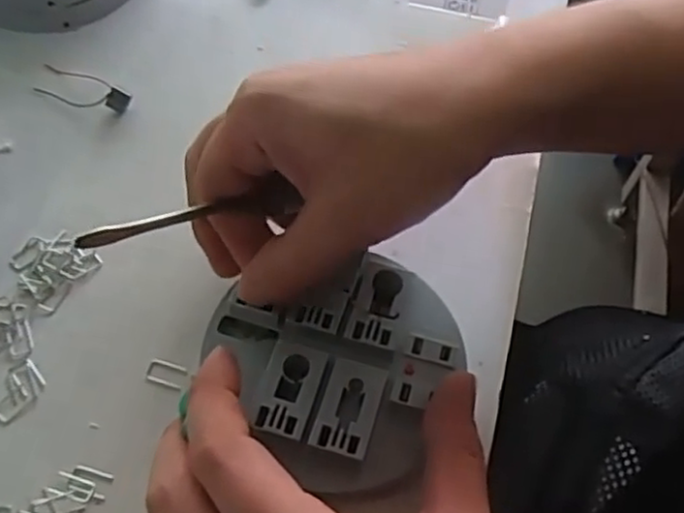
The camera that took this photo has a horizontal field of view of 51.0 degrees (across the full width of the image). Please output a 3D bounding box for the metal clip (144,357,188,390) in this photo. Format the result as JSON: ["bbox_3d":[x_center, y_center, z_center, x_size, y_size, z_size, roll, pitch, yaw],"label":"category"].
[{"bbox_3d":[-0.071,0.046,0.289,0.016,0.004,0.010,17,59,8],"label":"metal clip"}]

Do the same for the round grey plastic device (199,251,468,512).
[{"bbox_3d":[-0.005,0.041,0.281,0.095,0.013,0.095,1,58,-2],"label":"round grey plastic device"}]

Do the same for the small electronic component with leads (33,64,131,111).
[{"bbox_3d":[-0.132,-0.085,0.361,0.053,0.008,0.019,22,60,10],"label":"small electronic component with leads"}]

